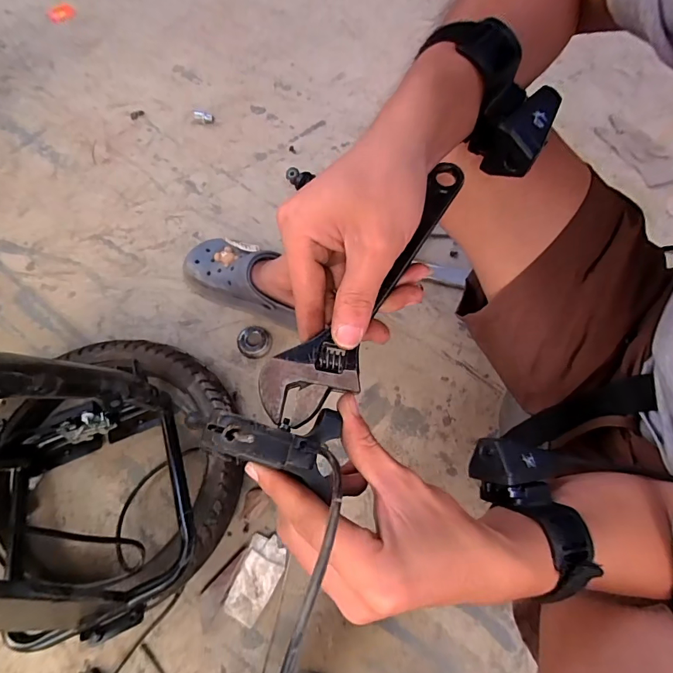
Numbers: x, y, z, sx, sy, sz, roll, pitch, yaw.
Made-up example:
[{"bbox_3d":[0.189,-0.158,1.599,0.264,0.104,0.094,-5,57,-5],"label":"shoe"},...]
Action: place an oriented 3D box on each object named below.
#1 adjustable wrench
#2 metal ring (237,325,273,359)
[{"bbox_3d":[0.025,-0.031,0.251,0.046,0.008,0.196,33,75,13],"label":"adjustable wrench"},{"bbox_3d":[-0.132,0.008,0.675,0.053,0.018,0.054,0,66,-1],"label":"metal ring"}]

